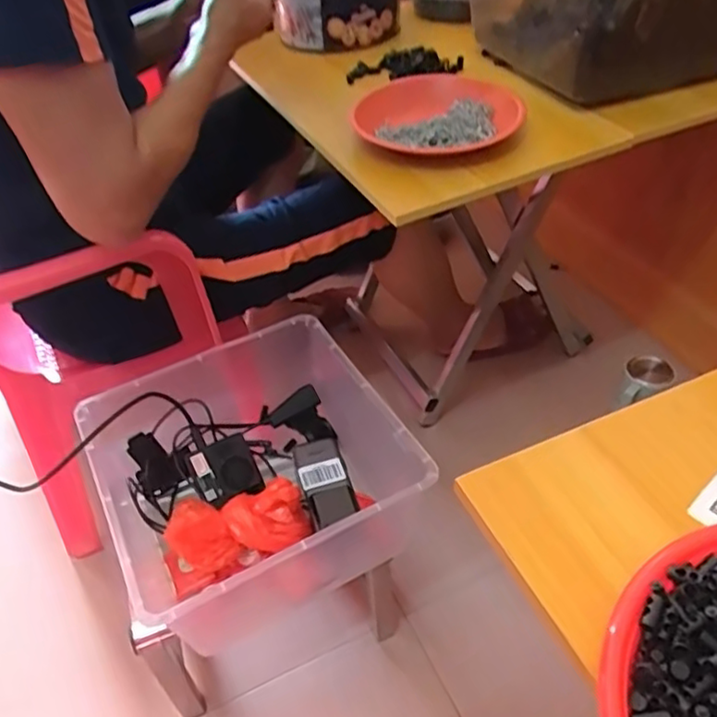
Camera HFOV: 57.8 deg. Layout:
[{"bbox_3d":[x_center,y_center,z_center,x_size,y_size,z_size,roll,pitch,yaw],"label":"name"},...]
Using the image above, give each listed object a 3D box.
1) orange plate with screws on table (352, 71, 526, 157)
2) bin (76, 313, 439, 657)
[{"bbox_3d":[0.091,-0.284,0.760,0.191,0.034,0.175,-3,43,3],"label":"orange plate with screws on table"},{"bbox_3d":[-0.102,0.130,0.731,0.334,0.166,0.296,-23,46,-18],"label":"bin"}]

